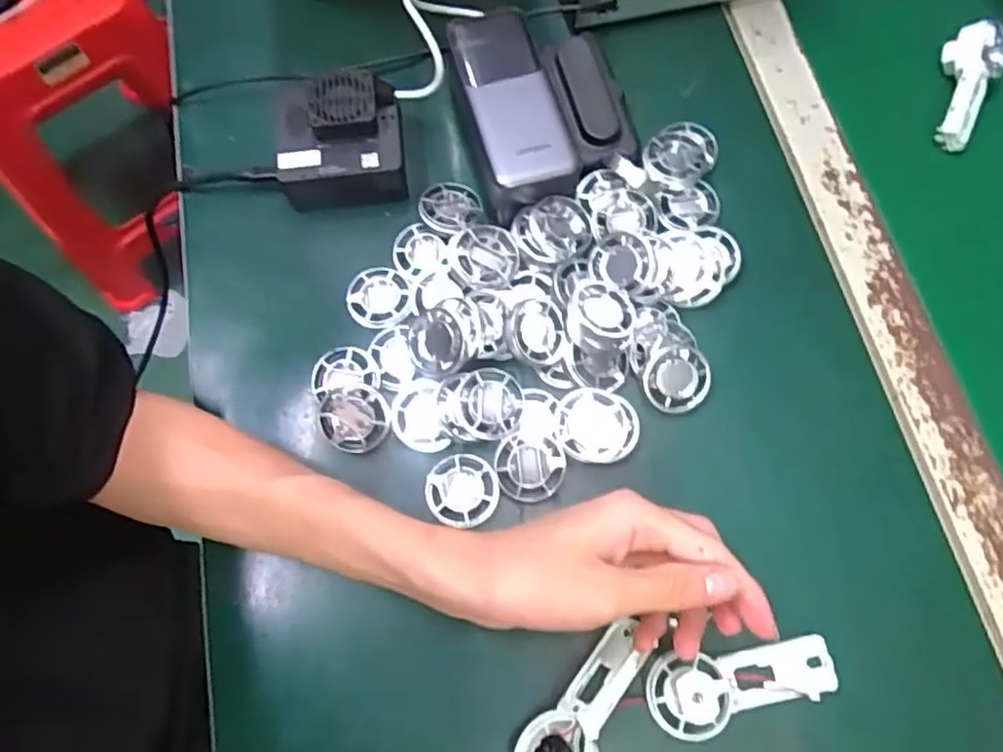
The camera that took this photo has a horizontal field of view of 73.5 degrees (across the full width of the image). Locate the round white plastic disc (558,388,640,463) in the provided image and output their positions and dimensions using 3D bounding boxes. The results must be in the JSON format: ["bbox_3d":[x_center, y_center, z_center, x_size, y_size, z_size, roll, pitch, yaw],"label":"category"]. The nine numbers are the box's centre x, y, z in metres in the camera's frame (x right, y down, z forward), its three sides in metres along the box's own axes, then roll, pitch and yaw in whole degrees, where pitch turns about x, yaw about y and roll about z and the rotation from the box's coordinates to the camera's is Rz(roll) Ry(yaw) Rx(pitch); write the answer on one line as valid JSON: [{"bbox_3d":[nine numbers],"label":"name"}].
[{"bbox_3d":[0.055,0.029,0.378,0.045,0.016,0.039,3,70,1],"label":"round white plastic disc"}]

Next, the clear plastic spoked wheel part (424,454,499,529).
[{"bbox_3d":[-0.022,0.063,0.374,0.039,0.008,0.038,0,70,0],"label":"clear plastic spoked wheel part"}]

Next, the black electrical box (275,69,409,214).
[{"bbox_3d":[-0.105,-0.154,0.432,0.079,0.040,0.076,-7,71,-3],"label":"black electrical box"}]

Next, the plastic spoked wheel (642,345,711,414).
[{"bbox_3d":[0.101,0.002,0.387,0.037,0.006,0.037,1,98,4],"label":"plastic spoked wheel"}]

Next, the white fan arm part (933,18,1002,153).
[{"bbox_3d":[0.328,-0.200,0.471,0.036,0.032,0.089,15,85,3],"label":"white fan arm part"}]

